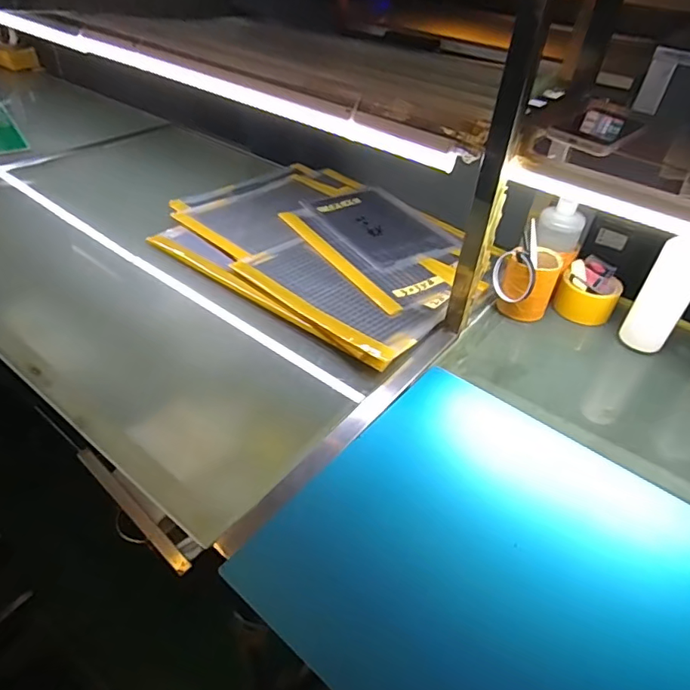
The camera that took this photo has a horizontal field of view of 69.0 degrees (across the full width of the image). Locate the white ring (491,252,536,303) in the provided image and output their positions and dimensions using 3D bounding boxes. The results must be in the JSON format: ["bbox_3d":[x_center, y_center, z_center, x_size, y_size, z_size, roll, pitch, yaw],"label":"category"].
[{"bbox_3d":[0.278,-0.113,0.827,0.019,0.089,0.082,-12,37,-29],"label":"white ring"}]

